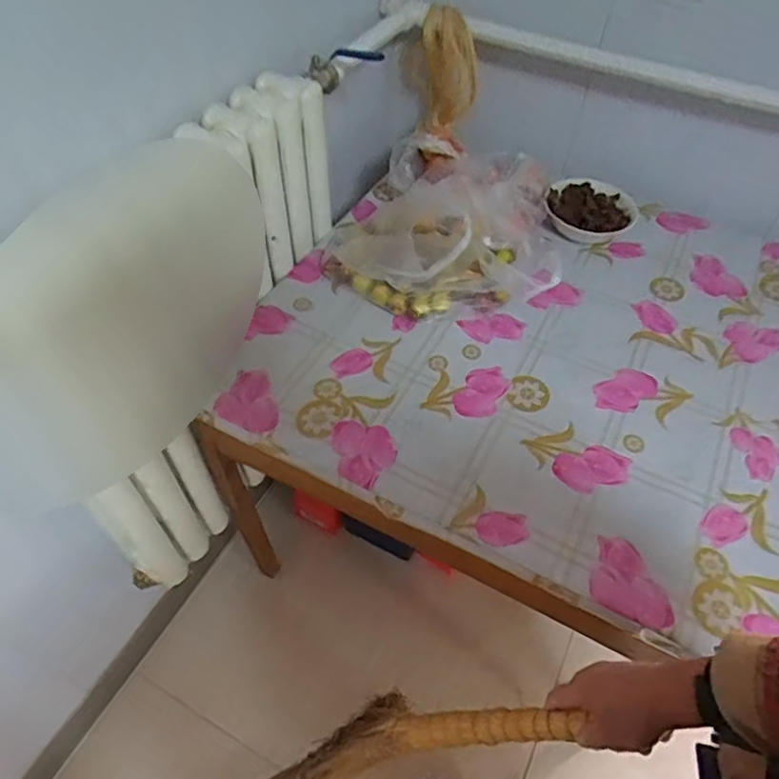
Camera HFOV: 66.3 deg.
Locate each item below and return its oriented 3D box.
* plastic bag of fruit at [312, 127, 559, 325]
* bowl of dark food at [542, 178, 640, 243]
[{"bbox_3d":[0.091,-0.301,0.960,0.353,0.141,0.394,7,53,2],"label":"plastic bag of fruit"},{"bbox_3d":[0.344,-0.308,1.036,0.151,0.049,0.141,2,53,-2],"label":"bowl of dark food"}]

